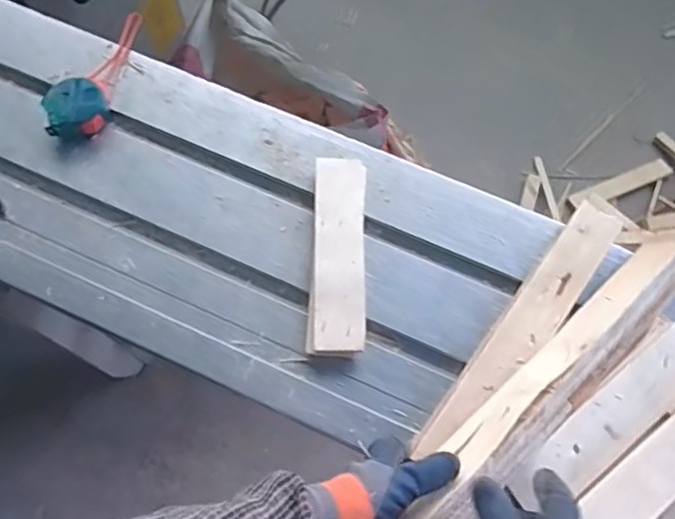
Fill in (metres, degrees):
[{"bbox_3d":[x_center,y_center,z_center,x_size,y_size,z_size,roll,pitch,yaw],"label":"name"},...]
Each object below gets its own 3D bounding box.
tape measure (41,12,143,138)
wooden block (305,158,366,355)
[{"bbox_3d":[-0.287,-0.225,0.710,0.067,0.036,0.189,8,70,0],"label":"tape measure"},{"bbox_3d":[0.002,-0.009,0.636,0.057,0.028,0.217,2,65,1],"label":"wooden block"}]

